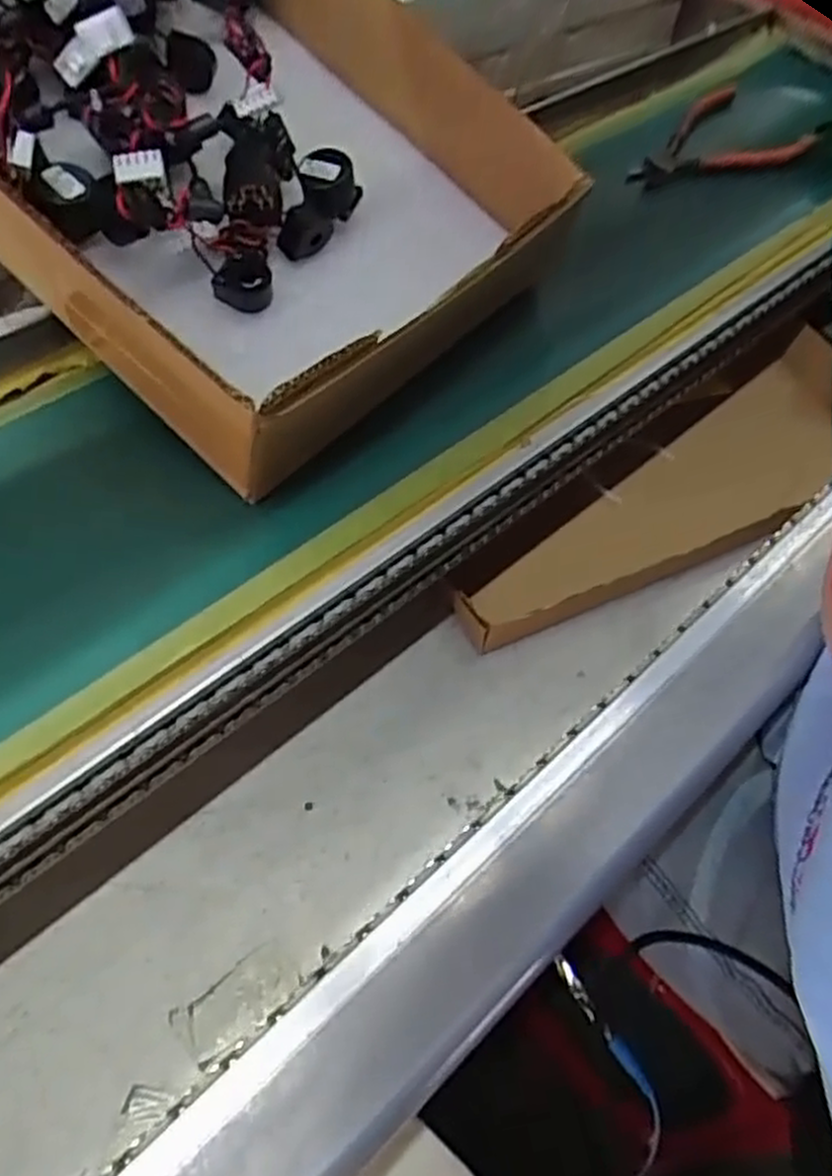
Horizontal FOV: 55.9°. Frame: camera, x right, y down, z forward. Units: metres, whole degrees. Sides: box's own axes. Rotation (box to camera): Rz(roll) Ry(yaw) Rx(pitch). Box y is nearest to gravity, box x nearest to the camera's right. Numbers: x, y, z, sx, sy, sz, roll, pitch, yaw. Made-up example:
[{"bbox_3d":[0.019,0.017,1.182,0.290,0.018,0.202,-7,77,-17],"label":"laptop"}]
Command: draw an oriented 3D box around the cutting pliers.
[{"bbox_3d":[0.226,-0.315,0.560,0.090,0.010,0.165,30,59,14],"label":"cutting pliers"}]

